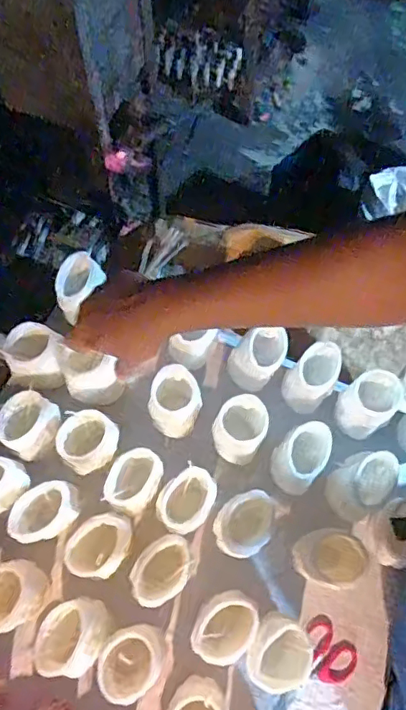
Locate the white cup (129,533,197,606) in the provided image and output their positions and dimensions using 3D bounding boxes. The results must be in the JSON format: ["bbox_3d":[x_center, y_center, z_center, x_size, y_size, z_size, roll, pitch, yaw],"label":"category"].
[{"bbox_3d":[-0.047,0.260,0.645,0.079,0.102,0.056,-42,75,-16],"label":"white cup"}]

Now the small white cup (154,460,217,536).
[{"bbox_3d":[-0.017,0.186,0.681,0.066,0.095,0.083,34,71,11],"label":"small white cup"}]

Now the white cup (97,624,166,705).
[{"bbox_3d":[-0.075,0.341,0.607,0.081,0.093,0.064,-36,74,-14],"label":"white cup"}]

